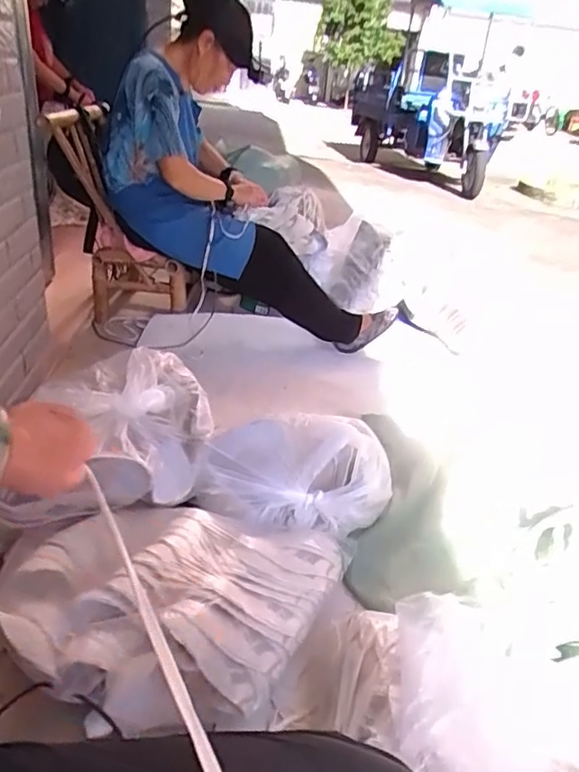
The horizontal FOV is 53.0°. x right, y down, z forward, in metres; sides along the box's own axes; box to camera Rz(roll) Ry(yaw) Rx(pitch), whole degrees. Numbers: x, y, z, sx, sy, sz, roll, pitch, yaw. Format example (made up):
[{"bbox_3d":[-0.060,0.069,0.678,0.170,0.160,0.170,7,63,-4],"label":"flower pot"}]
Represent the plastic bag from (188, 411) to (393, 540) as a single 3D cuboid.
[{"bbox_3d":[0.022,0.150,1.005,0.355,0.196,0.126,2,31,-7],"label":"plastic bag"}]

